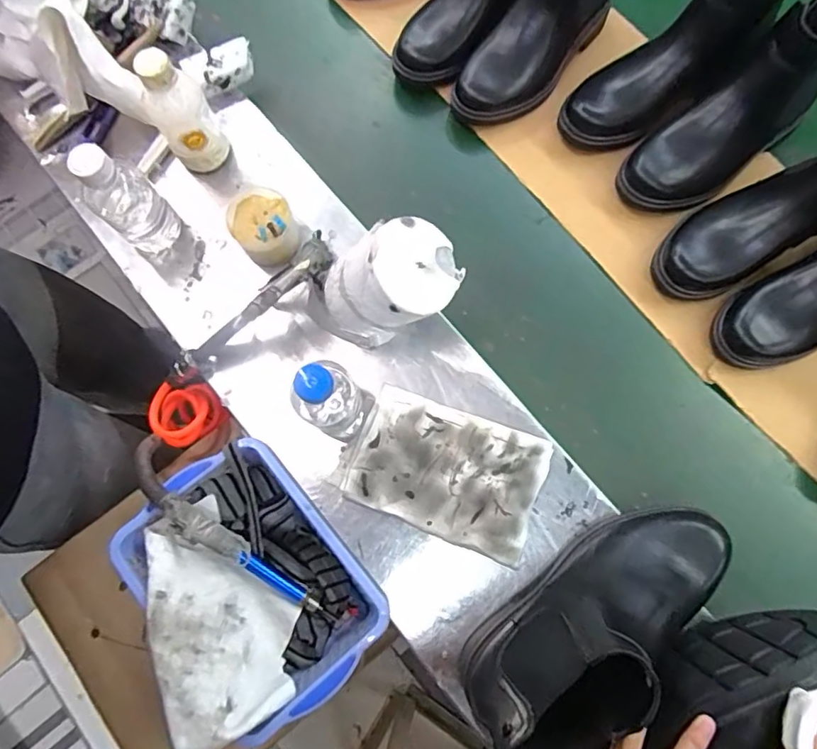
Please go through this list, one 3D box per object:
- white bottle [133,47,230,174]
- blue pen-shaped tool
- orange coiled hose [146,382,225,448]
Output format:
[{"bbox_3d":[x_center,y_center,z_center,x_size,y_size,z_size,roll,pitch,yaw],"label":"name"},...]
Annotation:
[{"bbox_3d":[-0.227,-0.257,0.563,0.057,0.140,0.048,-31,81,-8],"label":"white bottle"},{"bbox_3d":[-0.113,0.201,0.521,0.109,0.014,0.016,37,79,-9],"label":"blue pen-shaped tool"},{"bbox_3d":[-0.239,0.042,0.596,0.069,0.057,0.065,-44,83,-10],"label":"orange coiled hose"}]

